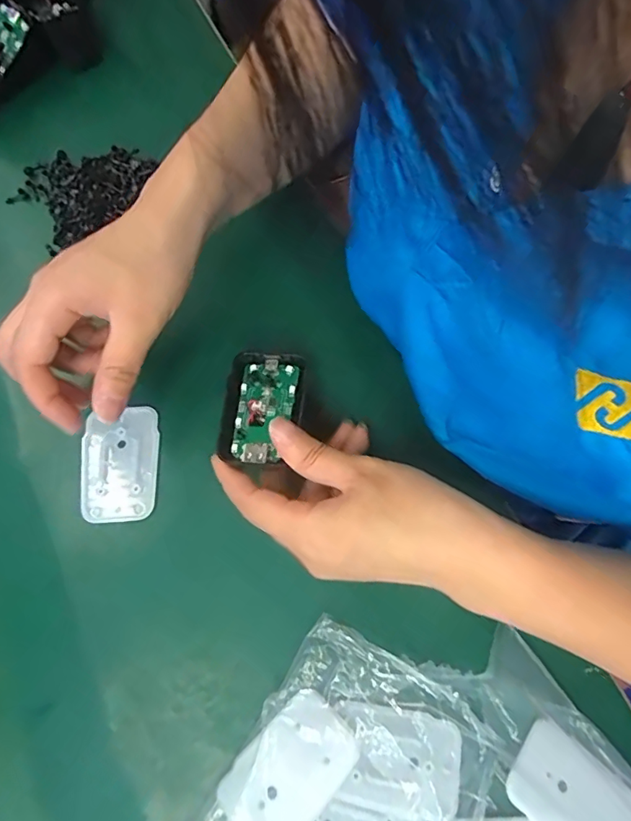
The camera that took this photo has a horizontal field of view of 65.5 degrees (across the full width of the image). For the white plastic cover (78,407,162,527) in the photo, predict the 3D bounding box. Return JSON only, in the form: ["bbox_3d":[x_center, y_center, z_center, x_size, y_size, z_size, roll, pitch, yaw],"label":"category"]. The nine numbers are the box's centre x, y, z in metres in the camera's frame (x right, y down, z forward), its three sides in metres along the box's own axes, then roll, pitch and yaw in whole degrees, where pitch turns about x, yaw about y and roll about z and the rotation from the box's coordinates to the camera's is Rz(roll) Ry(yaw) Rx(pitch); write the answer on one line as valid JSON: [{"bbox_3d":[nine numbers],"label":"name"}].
[{"bbox_3d":[-0.118,0.032,0.296,0.044,0.008,0.068,-5,72,1],"label":"white plastic cover"}]

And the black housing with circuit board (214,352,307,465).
[{"bbox_3d":[-0.030,-0.002,0.273,0.044,0.012,0.067,6,72,4],"label":"black housing with circuit board"}]

